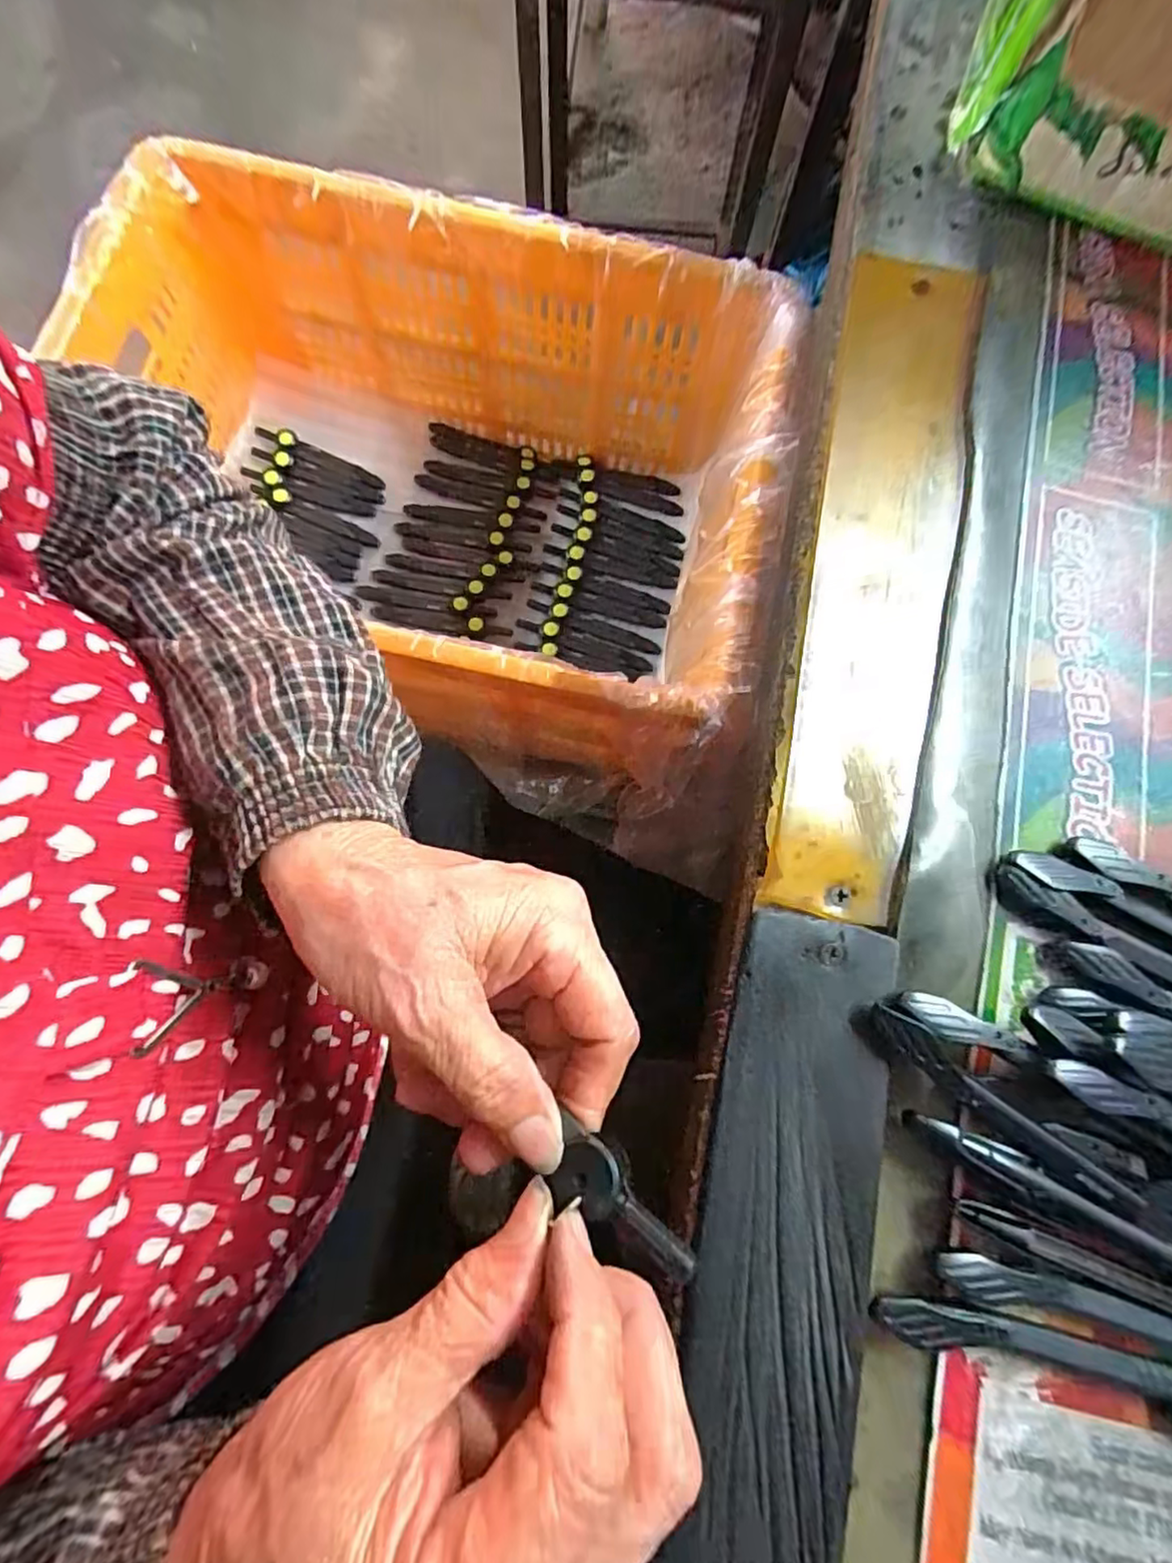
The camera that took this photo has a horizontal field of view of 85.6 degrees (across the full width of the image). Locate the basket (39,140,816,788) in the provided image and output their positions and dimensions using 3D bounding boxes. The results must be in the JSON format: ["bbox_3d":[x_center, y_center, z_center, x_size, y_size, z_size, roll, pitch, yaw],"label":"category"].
[{"bbox_3d":[-0.120,-0.223,0.514,0.494,0.204,0.367,14,76,1],"label":"basket"}]

